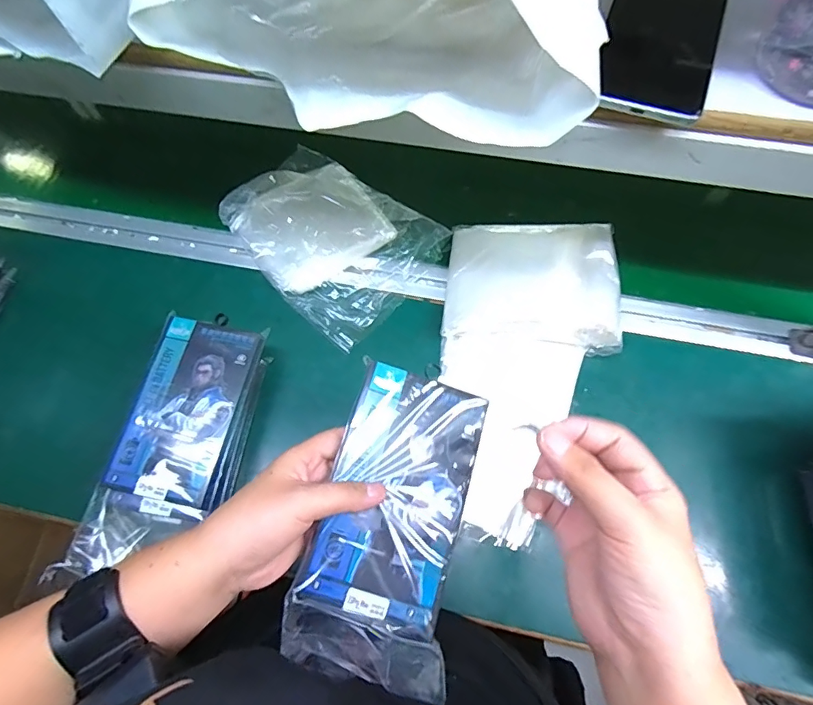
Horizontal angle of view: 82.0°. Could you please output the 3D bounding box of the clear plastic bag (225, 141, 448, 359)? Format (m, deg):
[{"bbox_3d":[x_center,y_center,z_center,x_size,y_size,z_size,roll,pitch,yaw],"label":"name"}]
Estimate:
[{"bbox_3d":[-0.088,-0.132,0.526,0.246,0.048,0.166,40,75,16],"label":"clear plastic bag"}]

